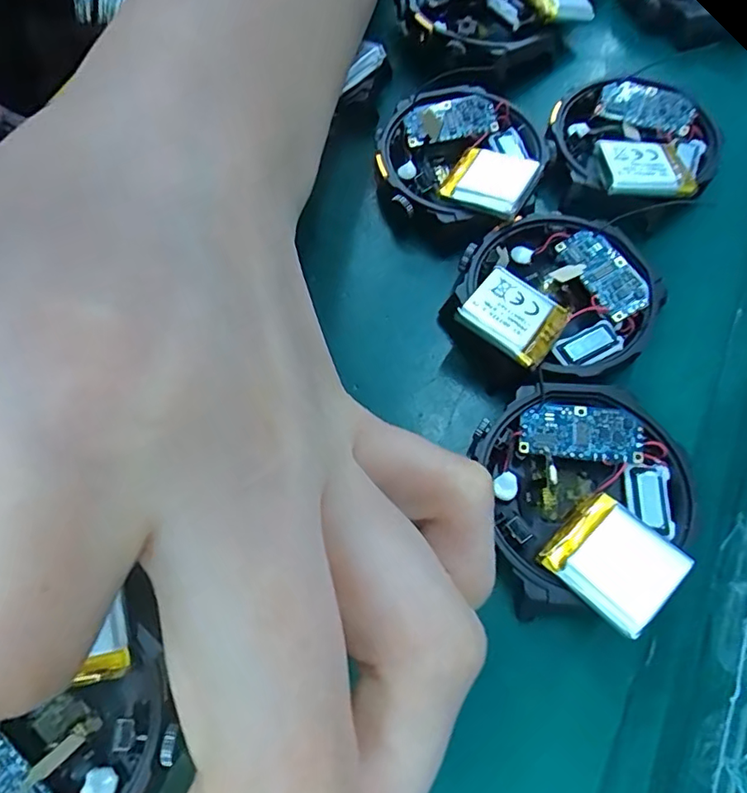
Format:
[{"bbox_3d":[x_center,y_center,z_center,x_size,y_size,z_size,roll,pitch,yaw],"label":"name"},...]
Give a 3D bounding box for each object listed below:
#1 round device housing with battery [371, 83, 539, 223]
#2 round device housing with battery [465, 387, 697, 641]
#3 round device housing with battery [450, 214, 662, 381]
[{"bbox_3d":[0.025,-0.074,0.163,0.048,0.012,0.050,0,68,0],"label":"round device housing with battery"},{"bbox_3d":[0.048,0.021,0.122,0.043,0.012,0.052,-11,68,-4],"label":"round device housing with battery"},{"bbox_3d":[0.046,-0.027,0.143,0.050,0.013,0.047,0,68,0],"label":"round device housing with battery"}]

